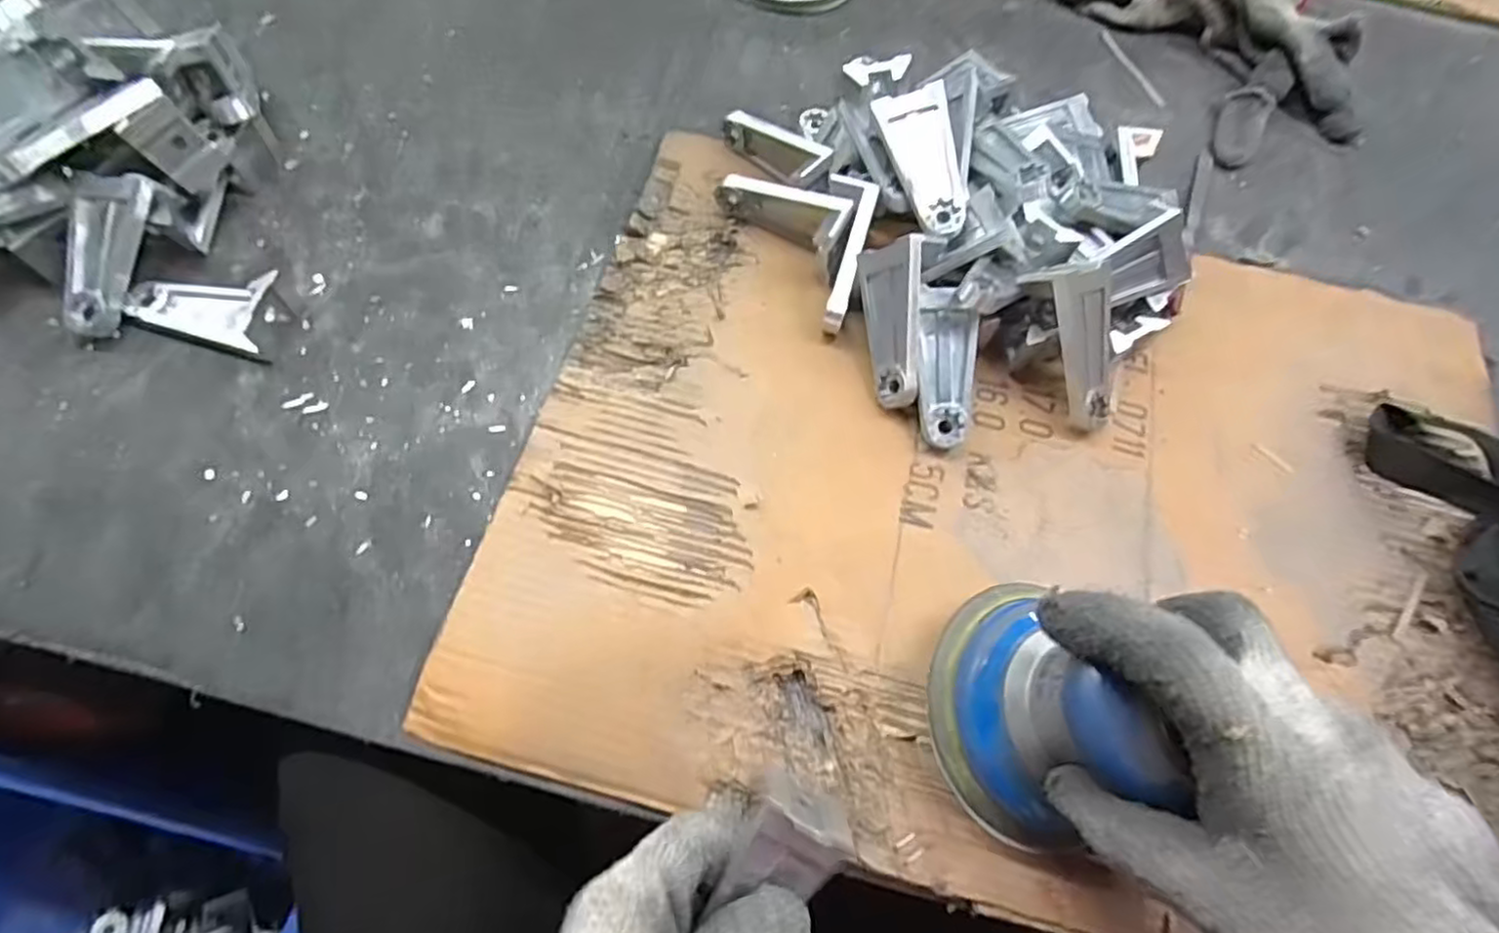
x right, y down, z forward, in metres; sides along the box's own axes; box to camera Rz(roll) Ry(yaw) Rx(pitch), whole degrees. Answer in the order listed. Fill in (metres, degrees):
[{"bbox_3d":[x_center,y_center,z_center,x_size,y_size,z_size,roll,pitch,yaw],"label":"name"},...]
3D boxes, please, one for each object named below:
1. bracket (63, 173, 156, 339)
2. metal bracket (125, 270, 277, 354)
[{"bbox_3d":[-0.378,-0.123,0.406,0.040,0.014,0.094,8,87,1],"label":"bracket"},{"bbox_3d":[-0.318,-0.096,0.406,0.082,0.031,0.039,16,65,4],"label":"metal bracket"}]

